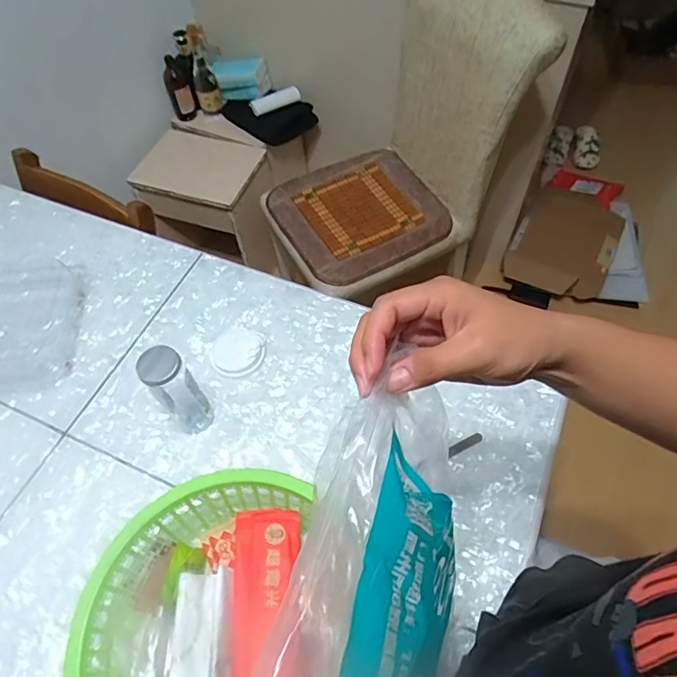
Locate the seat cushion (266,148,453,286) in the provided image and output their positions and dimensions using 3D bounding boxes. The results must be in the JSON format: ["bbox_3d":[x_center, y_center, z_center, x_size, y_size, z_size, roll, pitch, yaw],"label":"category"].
[{"bbox_3d":[0.054,-0.347,1.373,0.410,0.050,0.399,-31,61,-16],"label":"seat cushion"}]

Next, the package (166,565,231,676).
[{"bbox_3d":[-0.146,0.338,0.535,0.063,0.034,0.164,-2,57,2],"label":"package"}]

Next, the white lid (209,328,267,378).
[{"bbox_3d":[-0.162,0.020,0.808,0.089,0.012,0.086,-1,58,1],"label":"white lid"}]

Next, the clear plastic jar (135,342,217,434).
[{"bbox_3d":[-0.219,0.073,0.690,0.055,0.166,0.054,-1,58,1],"label":"clear plastic jar"}]

